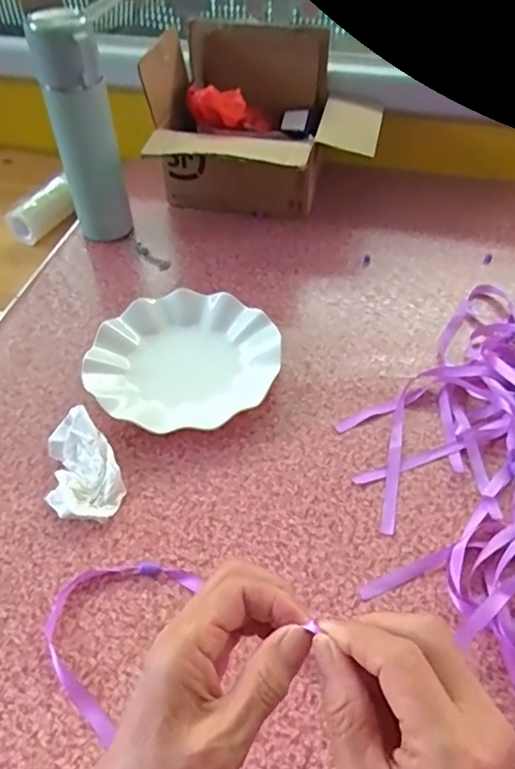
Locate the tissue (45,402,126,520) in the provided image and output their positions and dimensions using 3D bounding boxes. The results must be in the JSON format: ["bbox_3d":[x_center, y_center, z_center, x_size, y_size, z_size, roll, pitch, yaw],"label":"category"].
[{"bbox_3d":[-0.150,0.069,0.466,0.057,0.031,0.097,-16,51,-14],"label":"tissue"}]

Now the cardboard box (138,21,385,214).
[{"bbox_3d":[0.008,-0.327,0.720,0.275,0.180,0.222,3,49,3],"label":"cardboard box"}]

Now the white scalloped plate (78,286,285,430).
[{"bbox_3d":[-0.073,-0.025,0.549,0.183,0.025,0.166,-12,50,-11],"label":"white scalloped plate"}]

